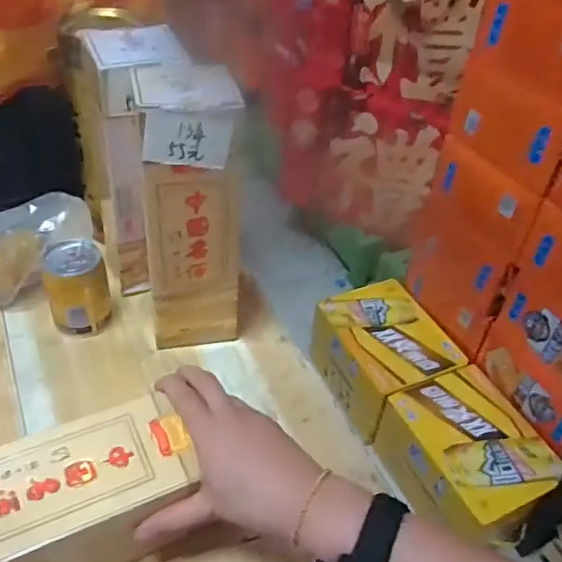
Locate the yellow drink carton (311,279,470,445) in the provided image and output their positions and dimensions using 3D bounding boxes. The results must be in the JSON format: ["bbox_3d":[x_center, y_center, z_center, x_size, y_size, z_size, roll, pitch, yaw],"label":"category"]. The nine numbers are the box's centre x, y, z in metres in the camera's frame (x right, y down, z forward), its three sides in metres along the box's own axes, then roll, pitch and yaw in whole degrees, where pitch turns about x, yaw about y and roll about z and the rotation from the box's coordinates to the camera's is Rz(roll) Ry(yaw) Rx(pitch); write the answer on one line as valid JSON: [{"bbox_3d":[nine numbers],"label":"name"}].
[{"bbox_3d":[0.217,0.157,1.278,0.217,0.156,0.289,-15,45,-21],"label":"yellow drink carton"}]

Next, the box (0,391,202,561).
[{"bbox_3d":[-0.156,0.174,0.464,0.162,0.092,0.091,-15,46,-21],"label":"box"}]

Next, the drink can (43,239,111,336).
[{"bbox_3d":[-0.220,0.011,0.635,0.063,0.093,0.058,3,42,-2],"label":"drink can"}]

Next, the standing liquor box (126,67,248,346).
[{"bbox_3d":[-0.090,-0.065,0.592,0.087,0.287,0.102,-5,43,-11],"label":"standing liquor box"}]

